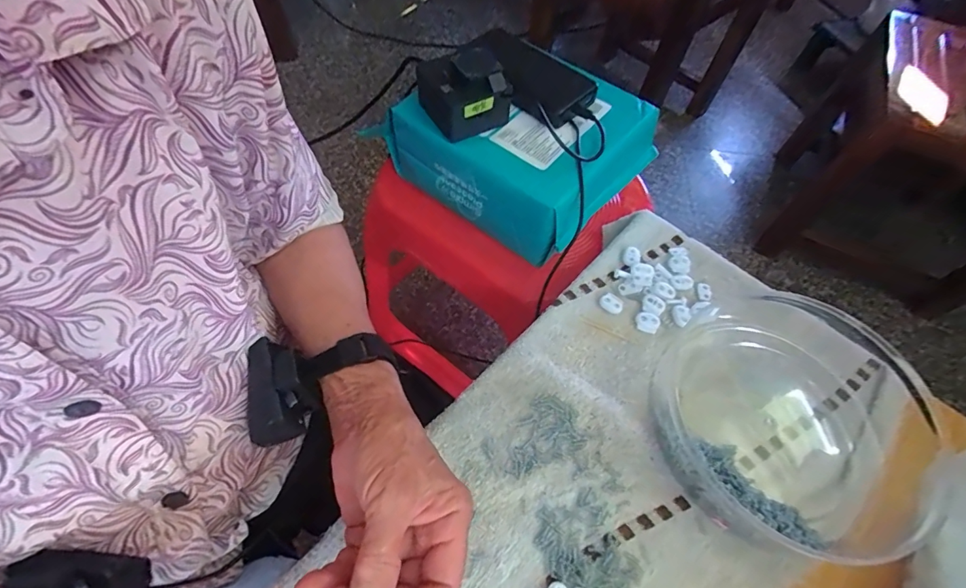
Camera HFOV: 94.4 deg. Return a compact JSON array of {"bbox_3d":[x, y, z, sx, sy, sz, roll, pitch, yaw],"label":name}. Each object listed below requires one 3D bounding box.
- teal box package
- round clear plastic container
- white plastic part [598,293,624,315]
[{"bbox_3d":[0.046,-0.178,0.528,0.250,0.100,0.202,36,64,17],"label":"teal box package"},{"bbox_3d":[0.262,0.097,0.360,0.216,0.053,0.216,1,59,-2],"label":"round clear plastic container"},{"bbox_3d":[0.125,0.009,0.433,0.022,0.007,0.019,31,62,15],"label":"white plastic part"}]

